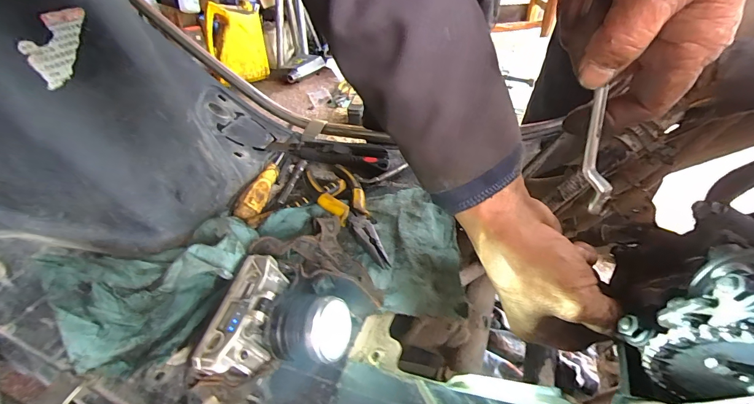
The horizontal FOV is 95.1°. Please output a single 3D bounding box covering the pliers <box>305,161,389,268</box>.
[{"bbox_3d":[-0.029,0.006,0.355,0.050,0.020,0.156,-22,43,-17],"label":"pliers"}]

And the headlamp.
[{"bbox_3d":[-0.064,0.089,0.243,0.084,0.051,0.079,5,42,13],"label":"headlamp"}]

